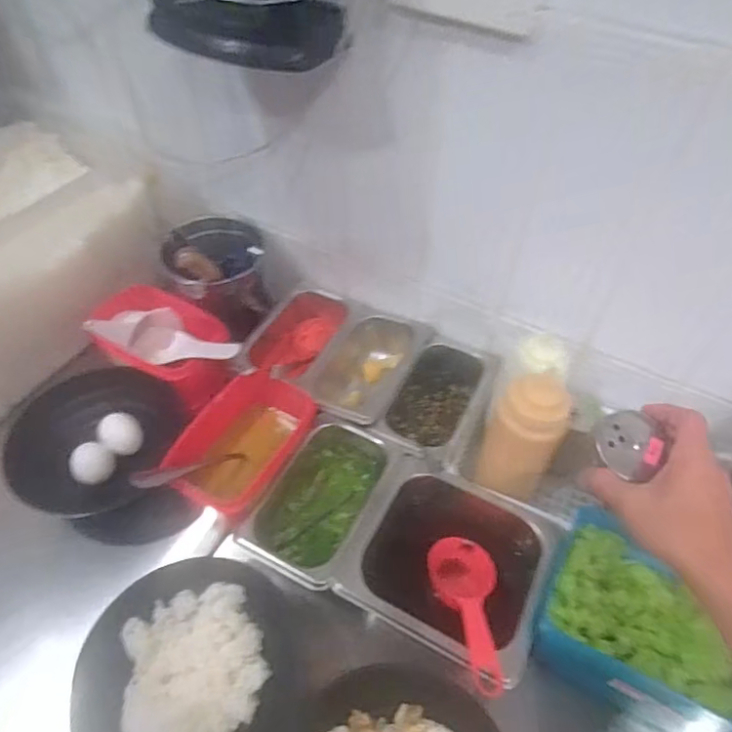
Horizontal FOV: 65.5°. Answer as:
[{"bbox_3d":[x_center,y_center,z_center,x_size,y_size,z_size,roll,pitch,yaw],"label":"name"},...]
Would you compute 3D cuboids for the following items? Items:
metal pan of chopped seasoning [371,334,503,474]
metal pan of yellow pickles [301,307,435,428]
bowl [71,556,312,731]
[{"bbox_3d":[0.082,0.047,0.680,0.103,0.077,0.179,21,52,15],"label":"metal pan of chopped seasoning"},{"bbox_3d":[0.000,0.012,0.709,0.107,0.071,0.168,22,52,15],"label":"metal pan of yellow pickles"},{"bbox_3d":[-0.143,0.261,0.487,0.182,0.042,0.182,1,50,-2],"label":"bowl"}]

